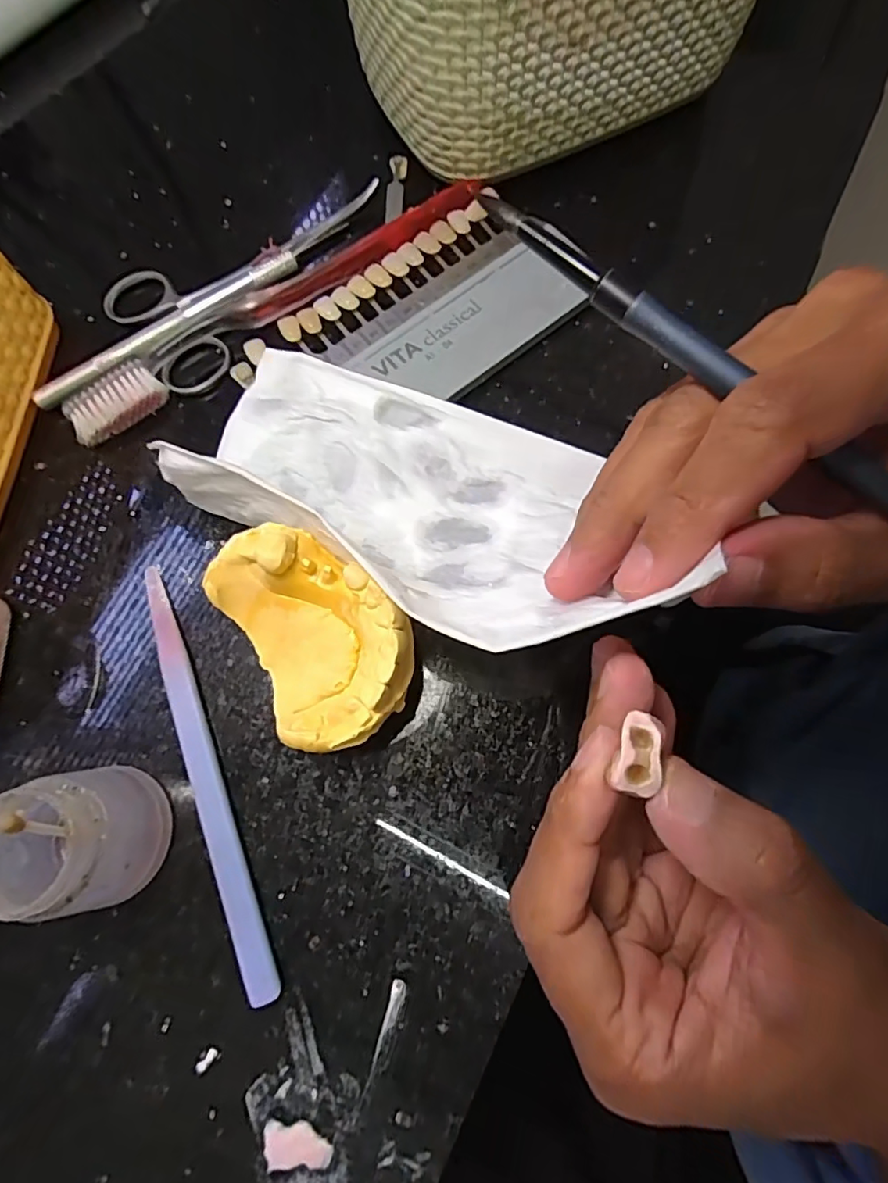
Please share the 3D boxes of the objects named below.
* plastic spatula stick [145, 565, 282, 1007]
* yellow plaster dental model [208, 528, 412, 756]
[{"bbox_3d":[-0.078,0.054,0.178,0.010,0.005,0.137,-23,74,-5],"label":"plastic spatula stick"},{"bbox_3d":[-0.039,0.011,0.174,0.044,0.035,0.071,-33,75,-8],"label":"yellow plaster dental model"}]

